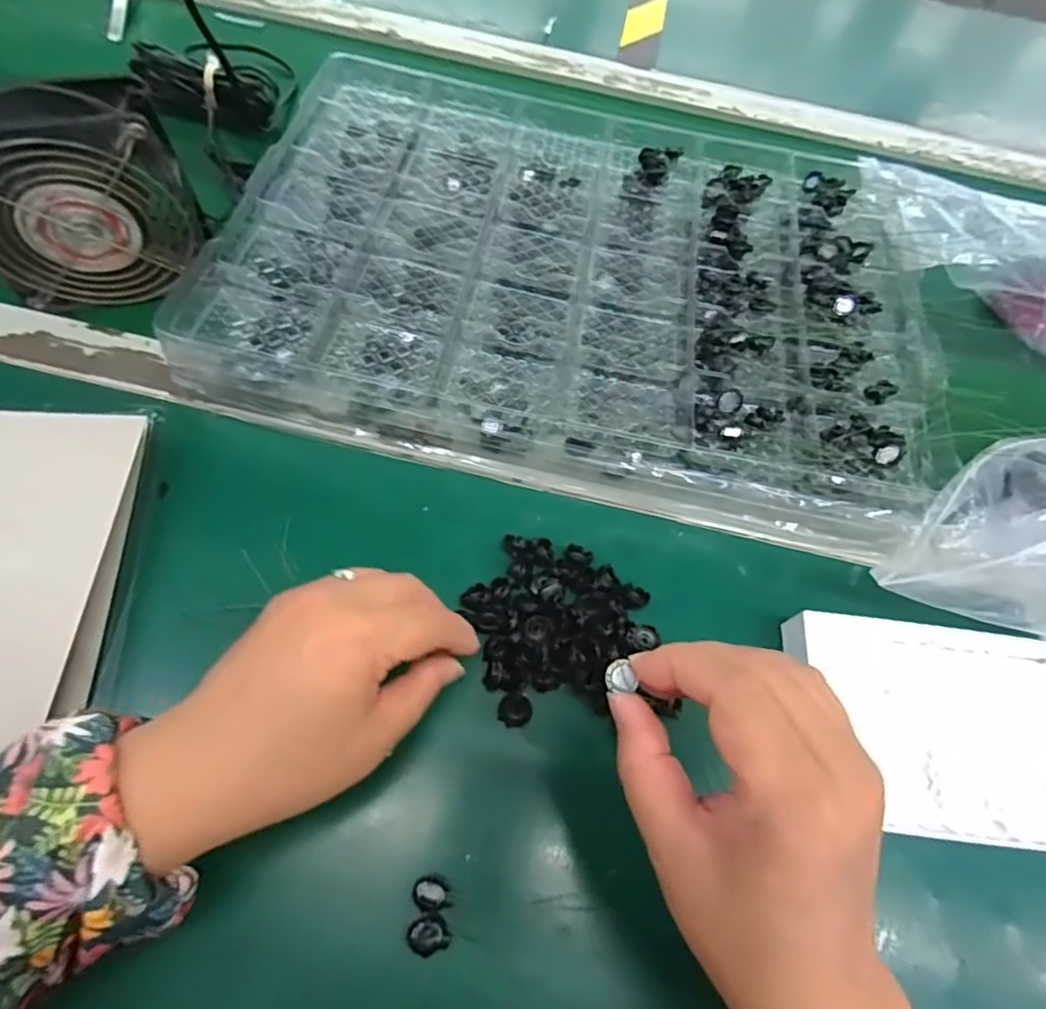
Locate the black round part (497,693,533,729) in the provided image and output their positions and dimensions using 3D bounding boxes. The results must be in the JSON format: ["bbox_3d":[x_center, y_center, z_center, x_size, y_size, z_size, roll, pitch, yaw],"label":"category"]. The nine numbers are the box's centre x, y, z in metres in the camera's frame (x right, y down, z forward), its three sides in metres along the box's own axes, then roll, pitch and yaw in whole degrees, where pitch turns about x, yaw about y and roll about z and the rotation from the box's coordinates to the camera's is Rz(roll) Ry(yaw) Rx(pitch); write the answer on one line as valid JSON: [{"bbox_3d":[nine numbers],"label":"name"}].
[{"bbox_3d":[-0.004,0.101,0.295,0.016,0.006,0.015,2,63,-4],"label":"black round part"}]

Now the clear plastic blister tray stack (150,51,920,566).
[{"bbox_3d":[0.041,-0.164,0.394,0.443,0.043,0.321,14,62,3],"label":"clear plastic blister tray stack"}]

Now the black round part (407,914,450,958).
[{"bbox_3d":[-0.040,0.179,0.250,0.014,0.006,0.014,2,63,-4],"label":"black round part"}]

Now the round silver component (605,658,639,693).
[{"bbox_3d":[0.035,0.062,0.216,0.010,0.004,0.011,1,68,-2],"label":"round silver component"}]

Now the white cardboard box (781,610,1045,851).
[{"bbox_3d":[0.227,0.111,0.303,0.163,0.028,0.104,7,62,-1],"label":"white cardboard box"}]

